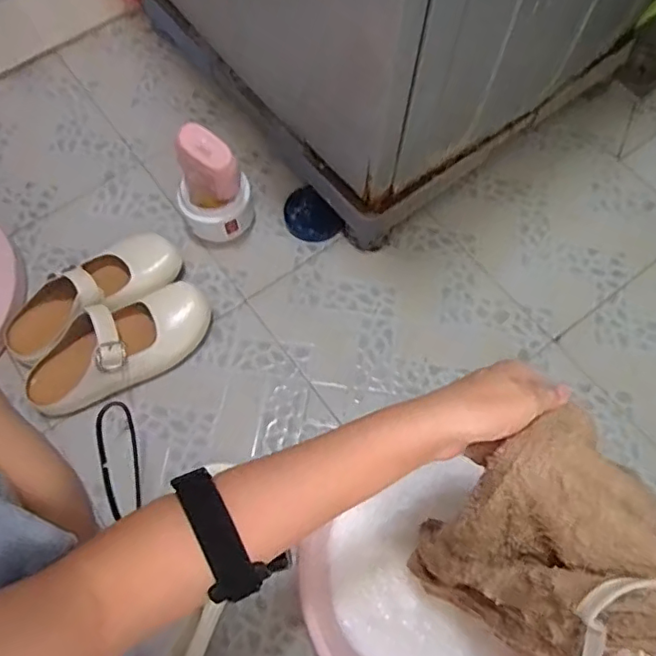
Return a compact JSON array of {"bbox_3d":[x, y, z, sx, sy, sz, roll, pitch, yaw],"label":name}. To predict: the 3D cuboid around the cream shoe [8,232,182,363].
[{"bbox_3d":[-0.316,-0.048,0.749,0.241,0.095,0.083,-33,71,-13],"label":"cream shoe"}]

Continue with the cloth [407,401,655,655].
[{"bbox_3d":[0.165,0.178,0.465,0.152,0.246,0.134,40,72,15],"label":"cloth"}]

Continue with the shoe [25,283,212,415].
[{"bbox_3d":[-0.268,0.024,0.720,0.243,0.096,0.093,-30,71,-12],"label":"shoe"}]

